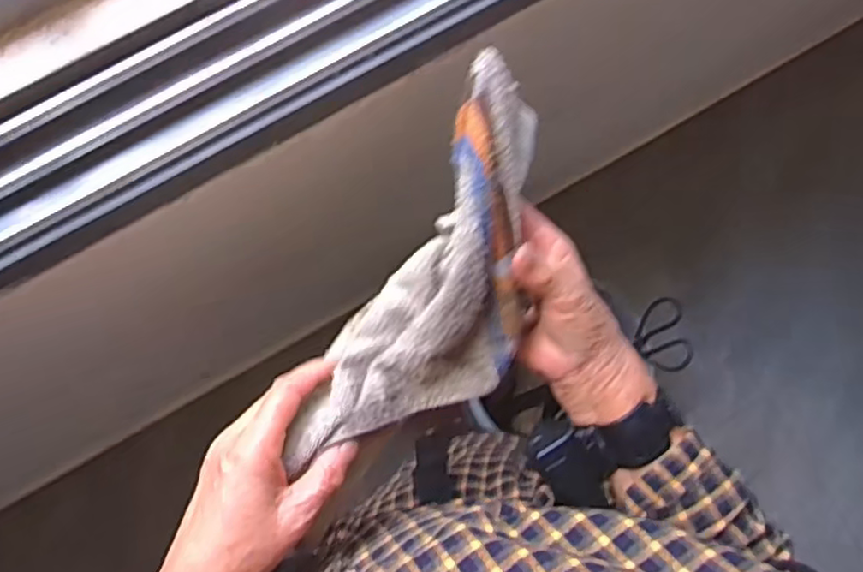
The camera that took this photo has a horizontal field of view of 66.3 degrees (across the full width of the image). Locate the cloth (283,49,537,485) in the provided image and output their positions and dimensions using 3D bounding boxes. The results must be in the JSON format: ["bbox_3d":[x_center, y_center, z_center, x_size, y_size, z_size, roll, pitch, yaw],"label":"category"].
[{"bbox_3d":[0.013,0.000,0.392,0.096,0.058,0.245,25,102,1],"label":"cloth"}]

